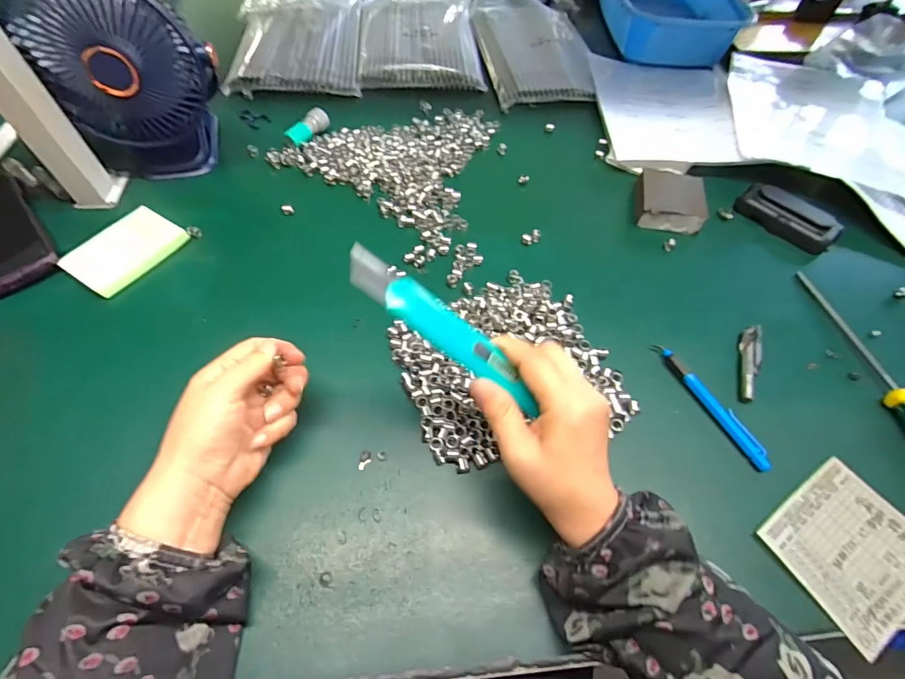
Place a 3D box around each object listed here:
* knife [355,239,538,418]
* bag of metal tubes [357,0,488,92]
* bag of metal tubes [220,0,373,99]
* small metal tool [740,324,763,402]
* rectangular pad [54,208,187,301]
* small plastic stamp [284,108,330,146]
[{"bbox_3d":[-0.003,-0.006,0.254,0.135,0.009,0.029,38,59,-12],"label":"knife"},{"bbox_3d":[-0.054,-0.499,0.693,0.182,0.017,0.303,-2,57,-4],"label":"bag of metal tubes"},{"bbox_3d":[-0.234,-0.488,0.668,0.202,0.036,0.335,1,57,-2],"label":"bag of metal tubes"},{"bbox_3d":[0.270,0.017,0.387,0.017,0.009,0.091,24,59,12],"label":"small metal tool"},{"bbox_3d":[-0.318,-0.088,0.418,0.063,0.014,0.095,29,60,15],"label":"rectangular pad"},{"bbox_3d":[-0.180,-0.265,0.533,0.022,0.018,0.061,28,60,15],"label":"small plastic stamp"}]

